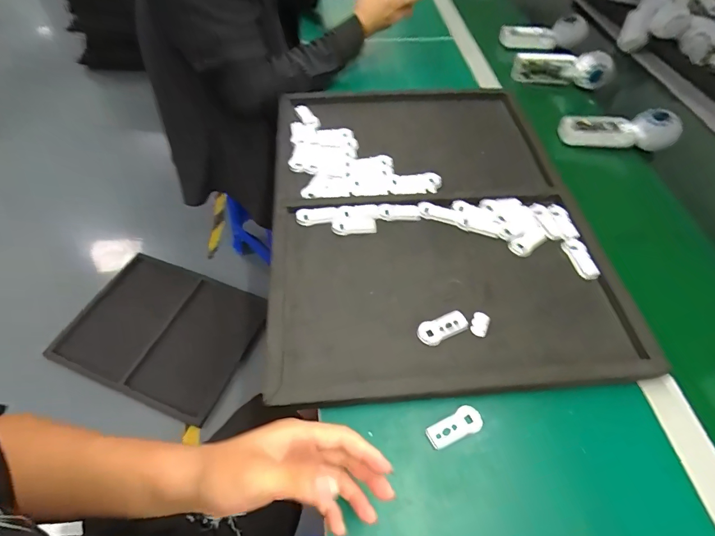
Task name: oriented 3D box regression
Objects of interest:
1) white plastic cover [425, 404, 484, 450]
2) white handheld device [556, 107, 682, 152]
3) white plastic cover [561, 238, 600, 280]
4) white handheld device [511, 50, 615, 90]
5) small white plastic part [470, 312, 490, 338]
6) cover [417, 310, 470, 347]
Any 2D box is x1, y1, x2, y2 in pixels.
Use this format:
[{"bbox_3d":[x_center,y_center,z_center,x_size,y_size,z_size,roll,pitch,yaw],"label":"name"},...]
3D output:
[{"bbox_3d":[0.098,0.162,0.394,0.058,0.004,0.026,-18,58,-12],"label":"white plastic cover"},{"bbox_3d":[0.440,-0.238,0.654,0.170,0.061,0.046,12,53,8],"label":"white handheld device"},{"bbox_3d":[0.291,-0.011,0.505,0.027,0.007,0.062,-9,56,-6],"label":"white plastic cover"},{"bbox_3d":[0.404,-0.396,0.770,0.176,0.061,0.047,11,53,7],"label":"white handheld device"},{"bbox_3d":[0.141,0.065,0.445,0.019,0.004,0.030,20,58,14],"label":"small white plastic part"},{"bbox_3d":[0.098,0.070,0.444,0.062,0.008,0.028,-19,58,-12],"label":"cover"}]

